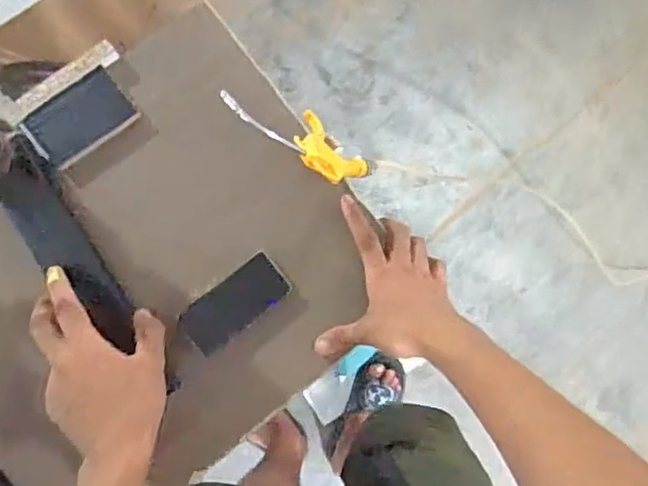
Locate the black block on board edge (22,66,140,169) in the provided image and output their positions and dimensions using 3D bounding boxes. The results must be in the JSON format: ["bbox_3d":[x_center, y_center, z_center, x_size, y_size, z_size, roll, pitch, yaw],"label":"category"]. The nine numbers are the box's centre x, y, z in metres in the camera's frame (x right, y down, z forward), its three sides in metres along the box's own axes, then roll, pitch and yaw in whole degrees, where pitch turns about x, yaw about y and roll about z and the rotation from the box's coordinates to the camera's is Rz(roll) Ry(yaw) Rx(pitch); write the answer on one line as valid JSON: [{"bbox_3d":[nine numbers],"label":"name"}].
[{"bbox_3d":[-0.238,-0.122,0.609,0.097,0.011,0.060,-38,92,-9],"label":"black block on board edge"}]

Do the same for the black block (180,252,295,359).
[{"bbox_3d":[-0.088,0.060,0.620,0.107,0.011,0.050,-38,92,-9],"label":"black block"}]

